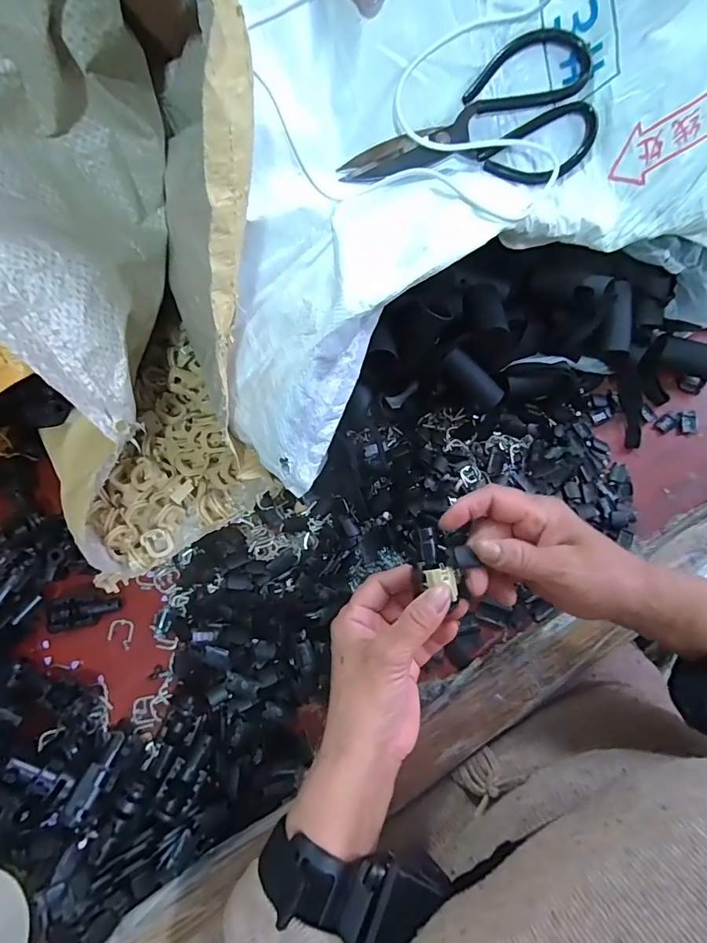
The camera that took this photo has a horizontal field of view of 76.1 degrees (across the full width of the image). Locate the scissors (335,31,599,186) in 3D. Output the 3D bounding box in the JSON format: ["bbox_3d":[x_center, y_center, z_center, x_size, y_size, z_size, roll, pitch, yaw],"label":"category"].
[{"bbox_3d":[0.091,-0.274,0.367,0.200,0.018,0.096,-15,105,4],"label":"scissors"}]

